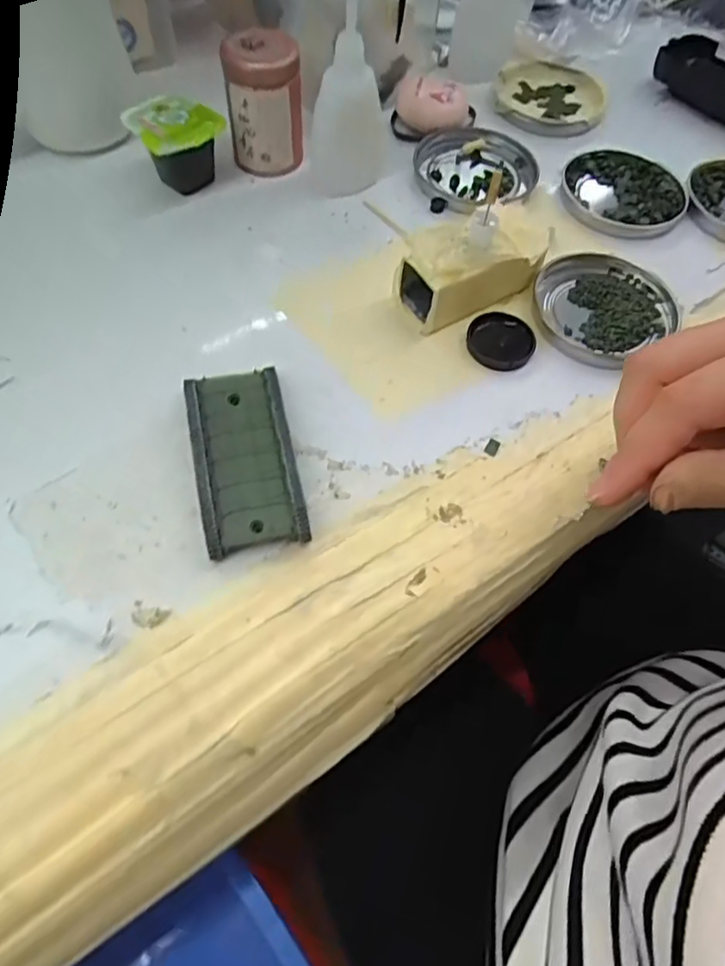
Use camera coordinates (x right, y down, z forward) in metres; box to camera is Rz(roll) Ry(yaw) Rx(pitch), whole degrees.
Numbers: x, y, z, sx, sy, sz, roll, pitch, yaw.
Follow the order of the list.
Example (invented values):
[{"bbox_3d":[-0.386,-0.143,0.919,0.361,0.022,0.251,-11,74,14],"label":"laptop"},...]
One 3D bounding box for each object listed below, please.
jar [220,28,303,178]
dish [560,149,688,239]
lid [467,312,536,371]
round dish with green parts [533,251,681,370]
[{"bbox_3d":[-0.058,-0.223,0.356,0.042,0.070,0.035,-6,61,-7],"label":"jar"},{"bbox_3d":[0.167,-0.187,0.381,0.076,0.010,0.073,1,61,-3],"label":"dish"},{"bbox_3d":[0.074,-0.076,0.318,0.035,0.006,0.034,1,61,-3],"label":"lid"},{"bbox_3d":[0.134,-0.097,0.332,0.076,0.008,0.078,1,61,-3],"label":"round dish with green parts"}]

